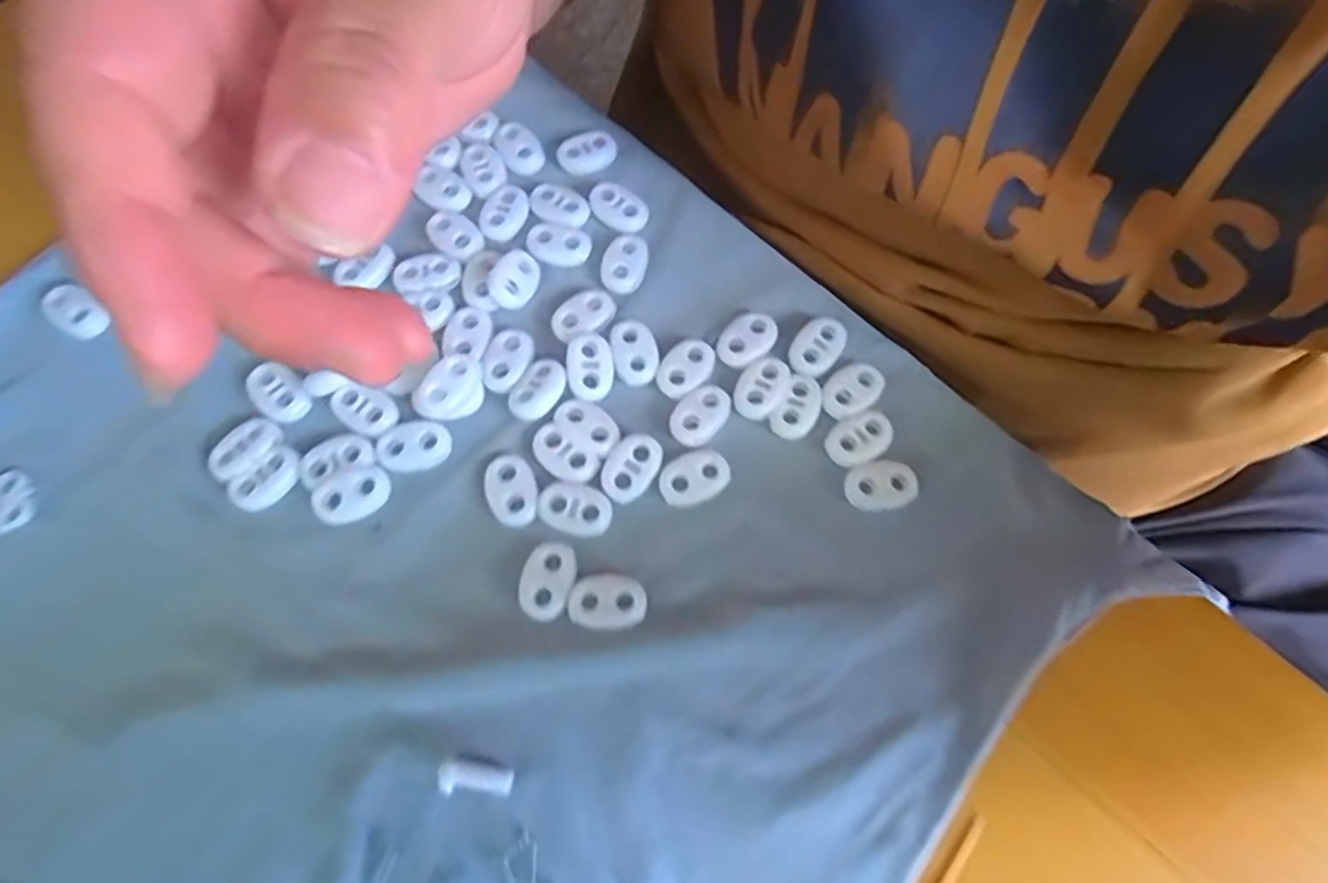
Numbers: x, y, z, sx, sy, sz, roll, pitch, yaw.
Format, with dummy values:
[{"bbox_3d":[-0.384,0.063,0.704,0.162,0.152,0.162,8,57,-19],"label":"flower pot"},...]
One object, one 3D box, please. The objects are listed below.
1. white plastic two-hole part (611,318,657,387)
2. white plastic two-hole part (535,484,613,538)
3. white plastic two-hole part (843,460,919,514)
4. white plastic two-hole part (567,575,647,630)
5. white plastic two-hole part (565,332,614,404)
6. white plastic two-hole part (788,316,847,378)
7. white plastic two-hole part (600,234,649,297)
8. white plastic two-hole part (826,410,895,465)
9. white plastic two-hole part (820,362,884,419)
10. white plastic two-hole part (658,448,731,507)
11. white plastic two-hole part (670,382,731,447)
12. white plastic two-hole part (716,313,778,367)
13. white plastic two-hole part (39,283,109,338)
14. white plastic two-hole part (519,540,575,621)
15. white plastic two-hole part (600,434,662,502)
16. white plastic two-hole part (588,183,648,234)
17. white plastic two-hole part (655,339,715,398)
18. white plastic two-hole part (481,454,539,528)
[{"bbox_3d":[-0.010,-0.030,0.218,0.013,0.004,0.023,-13,71,-5],"label":"white plastic two-hole part"},{"bbox_3d":[-0.027,0.020,0.200,0.022,0.004,0.015,13,71,4],"label":"white plastic two-hole part"},{"bbox_3d":[0.067,0.014,0.206,0.022,0.004,0.015,-14,71,-6],"label":"white plastic two-hole part"},{"bbox_3d":[-0.016,0.047,0.193,0.022,0.004,0.015,-3,70,-2],"label":"white plastic two-hole part"},{"bbox_3d":[-0.024,-0.025,0.214,0.015,0.004,0.023,-1,70,-1],"label":"white plastic two-hole part"},{"bbox_3d":[0.051,-0.032,0.219,0.015,0.004,0.022,34,73,11],"label":"white plastic two-hole part"},{"bbox_3d":[-0.014,-0.061,0.231,0.015,0.004,0.022,17,71,5],"label":"white plastic two-hole part"},{"bbox_3d":[0.062,-0.001,0.210,0.022,0.004,0.014,-27,73,-10],"label":"white plastic two-hole part"},{"bbox_3d":[0.061,-0.018,0.214,0.021,0.004,0.014,-32,74,-12],"label":"white plastic two-hole part"},{"bbox_3d":[0.009,0.010,0.203,0.022,0.004,0.015,-23,72,-9],"label":"white plastic two-hole part"},{"bbox_3d":[0.012,-0.009,0.210,0.015,0.004,0.022,38,74,12],"label":"white plastic two-hole part"},{"bbox_3d":[0.028,-0.035,0.220,0.022,0.004,0.015,-33,74,-12],"label":"white plastic two-hole part"},{"bbox_3d":[-0.196,-0.043,0.220,0.021,0.004,0.014,31,73,10],"label":"white plastic two-hole part"},{"bbox_3d":[-0.034,0.040,0.193,0.015,0.004,0.022,13,71,4],"label":"white plastic two-hole part"},{"bbox_3d":[-0.010,0.008,0.204,0.015,0.004,0.022,33,73,10],"label":"white plastic two-hole part"},{"bbox_3d":[-0.016,-0.084,0.238,0.022,0.006,0.013,35,73,11],"label":"white plastic two-hole part"},{"bbox_3d":[0.007,-0.025,0.217,0.015,0.004,0.022,35,73,11],"label":"white plastic two-hole part"},{"bbox_3d":[-0.047,0.015,0.202,0.016,0.004,0.022,-19,72,-7],"label":"white plastic two-hole part"}]

